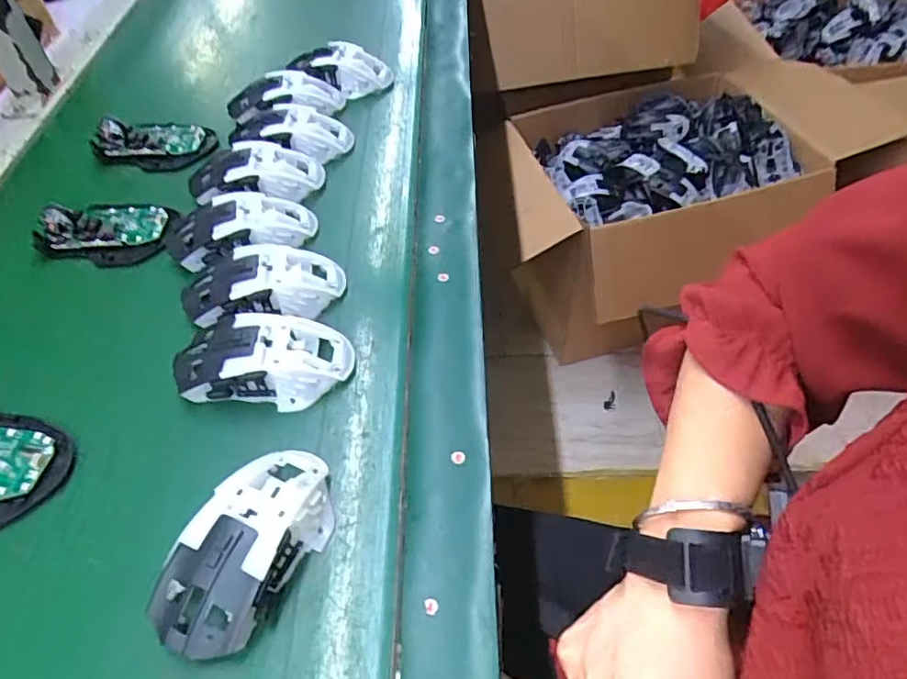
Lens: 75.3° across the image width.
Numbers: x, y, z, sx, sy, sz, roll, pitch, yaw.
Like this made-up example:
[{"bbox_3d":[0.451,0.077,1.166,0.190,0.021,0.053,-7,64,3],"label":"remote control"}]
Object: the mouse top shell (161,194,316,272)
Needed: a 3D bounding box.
[{"bbox_3d":[-0.175,-0.095,0.478,0.117,0.035,0.058,-13,52,-8],"label":"mouse top shell"}]

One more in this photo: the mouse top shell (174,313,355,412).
[{"bbox_3d":[-0.129,0.010,0.397,0.116,0.035,0.067,3,52,5],"label":"mouse top shell"}]

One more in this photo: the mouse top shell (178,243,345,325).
[{"bbox_3d":[-0.142,-0.043,0.438,0.112,0.035,0.059,-5,51,-2],"label":"mouse top shell"}]

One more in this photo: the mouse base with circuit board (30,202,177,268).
[{"bbox_3d":[-0.292,-0.097,0.497,0.111,0.028,0.068,4,52,6],"label":"mouse base with circuit board"}]

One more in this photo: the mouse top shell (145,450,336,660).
[{"bbox_3d":[-0.110,0.107,0.316,0.061,0.037,0.114,17,54,15],"label":"mouse top shell"}]

